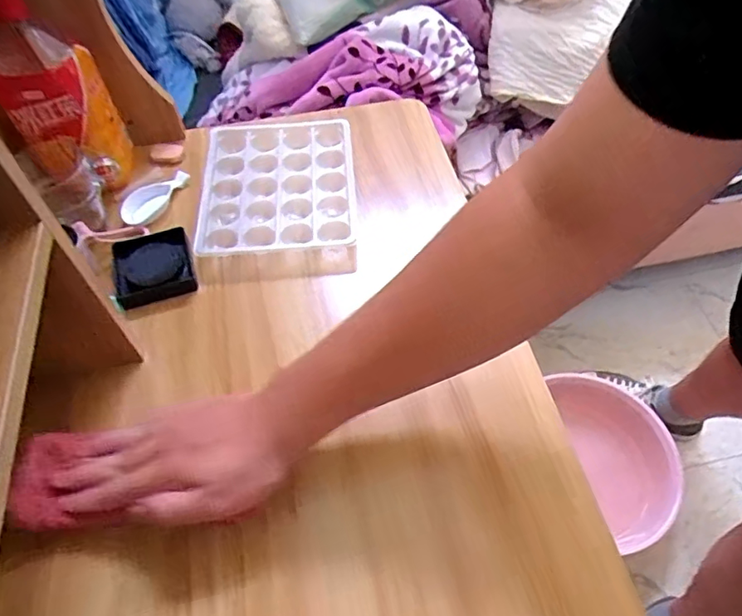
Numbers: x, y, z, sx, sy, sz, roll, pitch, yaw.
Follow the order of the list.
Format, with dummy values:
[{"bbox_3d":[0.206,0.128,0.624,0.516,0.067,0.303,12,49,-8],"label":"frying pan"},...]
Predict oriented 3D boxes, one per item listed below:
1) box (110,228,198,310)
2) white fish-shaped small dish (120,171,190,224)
[{"bbox_3d":[-0.229,-0.040,0.559,0.077,0.031,0.073,-17,58,-9],"label":"box"},{"bbox_3d":[-0.256,-0.130,0.620,0.035,0.018,0.089,27,61,18],"label":"white fish-shaped small dish"}]

